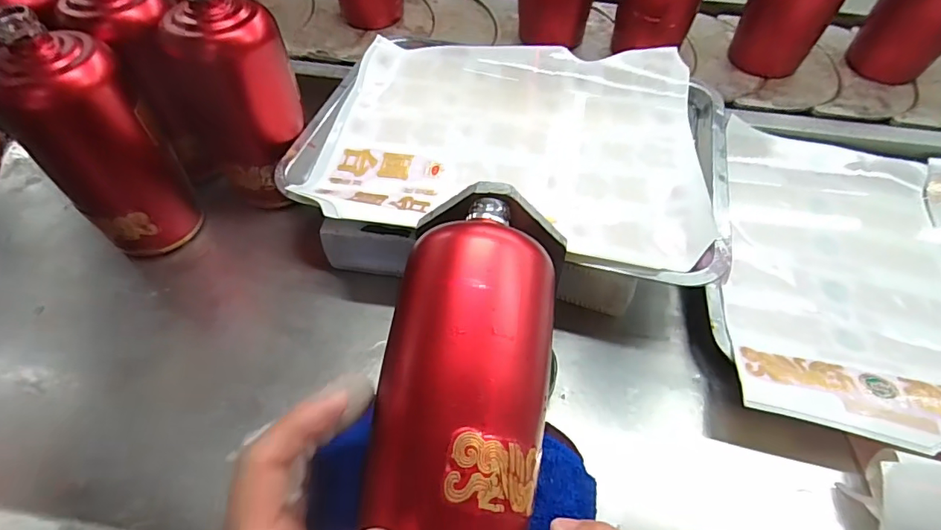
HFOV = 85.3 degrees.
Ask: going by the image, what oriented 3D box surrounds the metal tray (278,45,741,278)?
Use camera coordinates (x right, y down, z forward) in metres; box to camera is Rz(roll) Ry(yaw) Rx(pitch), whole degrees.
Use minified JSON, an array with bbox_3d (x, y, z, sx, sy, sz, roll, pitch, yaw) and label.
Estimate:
[{"bbox_3d":[0.039,-0.113,0.444,0.343,0.037,0.263,10,57,7],"label":"metal tray"}]

